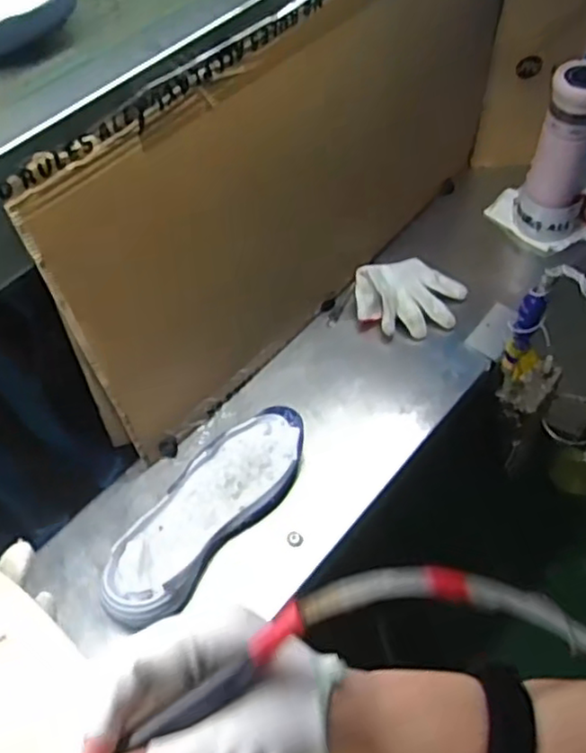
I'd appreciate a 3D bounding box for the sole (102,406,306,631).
[{"bbox_3d":[-0.090,0.139,0.733,0.100,0.048,0.278,30,61,25],"label":"sole"}]

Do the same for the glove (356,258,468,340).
[{"bbox_3d":[0.157,-0.110,0.910,0.145,0.061,0.121,1,53,7],"label":"glove"}]

